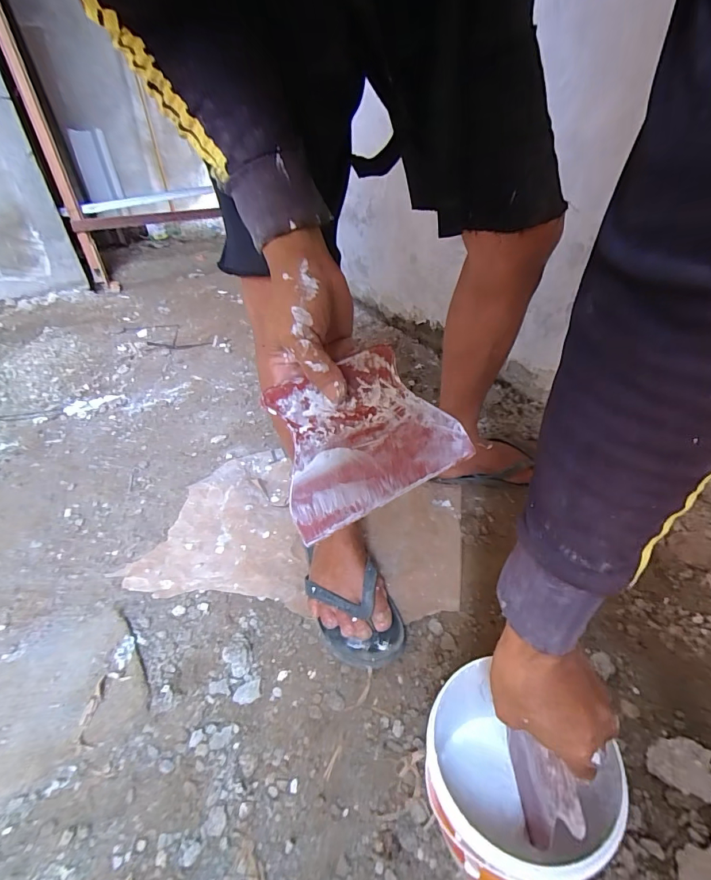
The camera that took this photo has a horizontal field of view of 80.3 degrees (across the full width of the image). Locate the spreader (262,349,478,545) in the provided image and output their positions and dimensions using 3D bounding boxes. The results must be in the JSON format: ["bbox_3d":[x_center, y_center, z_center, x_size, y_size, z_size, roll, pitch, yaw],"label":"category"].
[{"bbox_3d":[0.004,-0.009,0.364,0.163,0.006,0.128,-25,80,-20],"label":"spreader"}]

